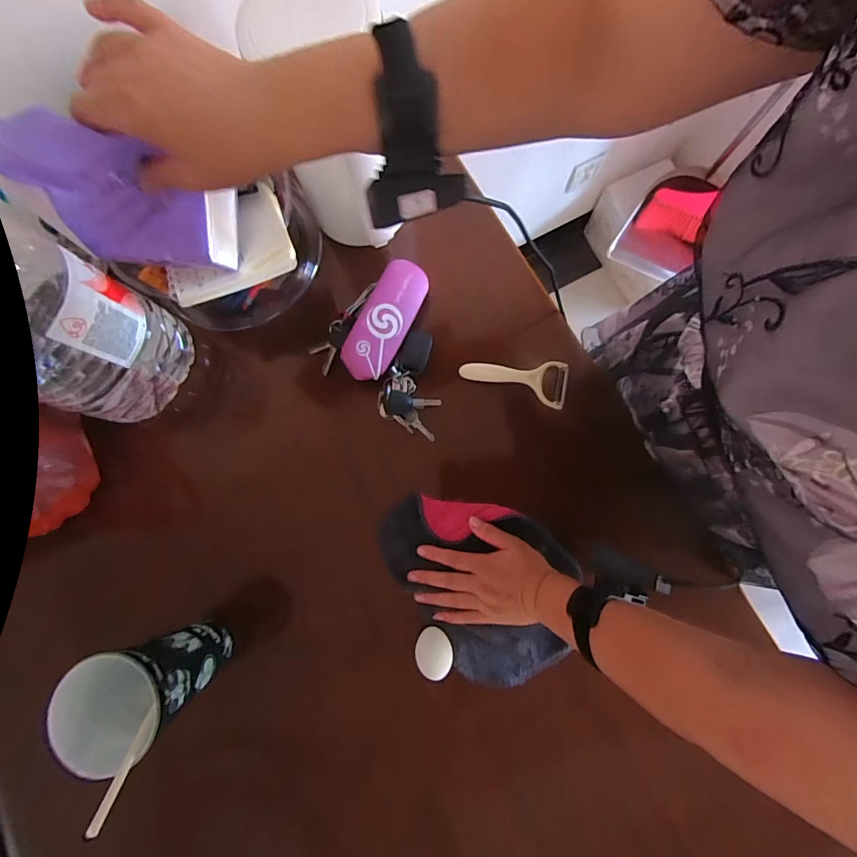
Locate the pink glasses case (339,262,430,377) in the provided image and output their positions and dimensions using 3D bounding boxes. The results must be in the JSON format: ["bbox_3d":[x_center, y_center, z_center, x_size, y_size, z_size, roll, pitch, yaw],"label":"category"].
[{"bbox_3d":[-0.053,-0.136,0.513,0.054,0.046,0.156,29,80,7],"label":"pink glasses case"}]

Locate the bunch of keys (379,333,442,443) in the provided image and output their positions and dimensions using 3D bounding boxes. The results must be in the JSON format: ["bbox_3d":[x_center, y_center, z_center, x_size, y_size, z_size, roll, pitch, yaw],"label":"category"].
[{"bbox_3d":[-0.019,-0.062,0.523,0.075,0.019,0.133,10,78,3],"label":"bunch of keys"}]

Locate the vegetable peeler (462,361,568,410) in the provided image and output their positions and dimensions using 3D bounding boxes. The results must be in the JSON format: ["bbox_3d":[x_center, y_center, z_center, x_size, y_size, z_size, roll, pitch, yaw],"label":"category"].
[{"bbox_3d":[0.108,-0.067,0.514,0.134,0.017,0.059,12,78,4],"label":"vegetable peeler"}]

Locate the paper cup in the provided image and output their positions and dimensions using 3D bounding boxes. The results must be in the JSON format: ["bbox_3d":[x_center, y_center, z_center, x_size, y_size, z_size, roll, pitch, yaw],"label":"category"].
[{"bbox_3d":[-0.275,0.256,0.410,0.085,0.141,0.086,0,78,1],"label":"paper cup"}]

